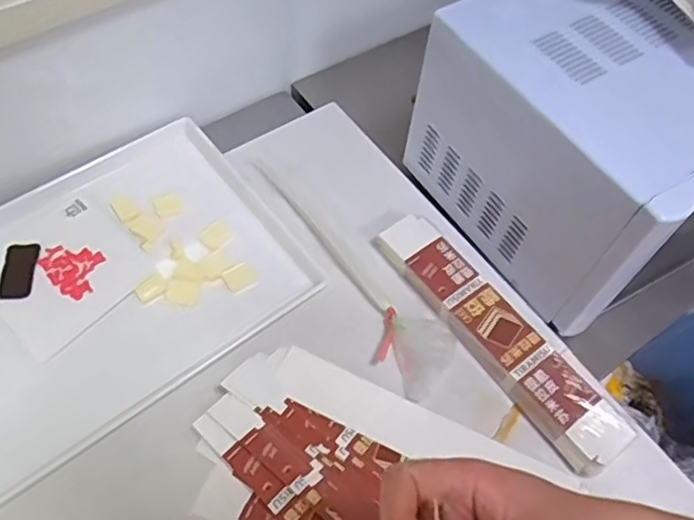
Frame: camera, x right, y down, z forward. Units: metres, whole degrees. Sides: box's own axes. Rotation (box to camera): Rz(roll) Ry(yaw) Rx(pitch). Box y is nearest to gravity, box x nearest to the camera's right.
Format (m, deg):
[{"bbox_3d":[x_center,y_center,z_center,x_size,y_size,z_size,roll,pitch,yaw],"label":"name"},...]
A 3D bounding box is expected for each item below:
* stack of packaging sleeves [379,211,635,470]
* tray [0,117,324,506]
[{"bbox_3d":[0.169,0.081,0.708,0.071,0.033,0.351,-33,67,-20],"label":"stack of packaging sleeves"},{"bbox_3d":[-0.292,0.020,0.732,0.422,0.024,0.327,-34,67,-21],"label":"tray"}]

